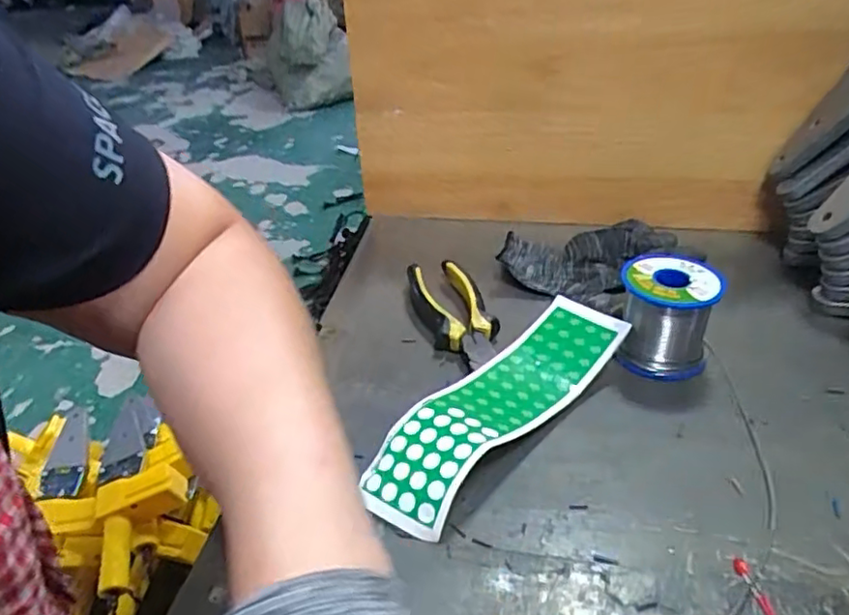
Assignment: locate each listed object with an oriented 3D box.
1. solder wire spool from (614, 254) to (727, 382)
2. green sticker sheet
[{"bbox_3d":[0.172,0.006,0.437,0.062,0.066,0.067,15,37,25],"label":"solder wire spool"},{"bbox_3d":[0.051,0.059,0.393,0.058,0.032,0.217,25,42,36],"label":"green sticker sheet"}]

